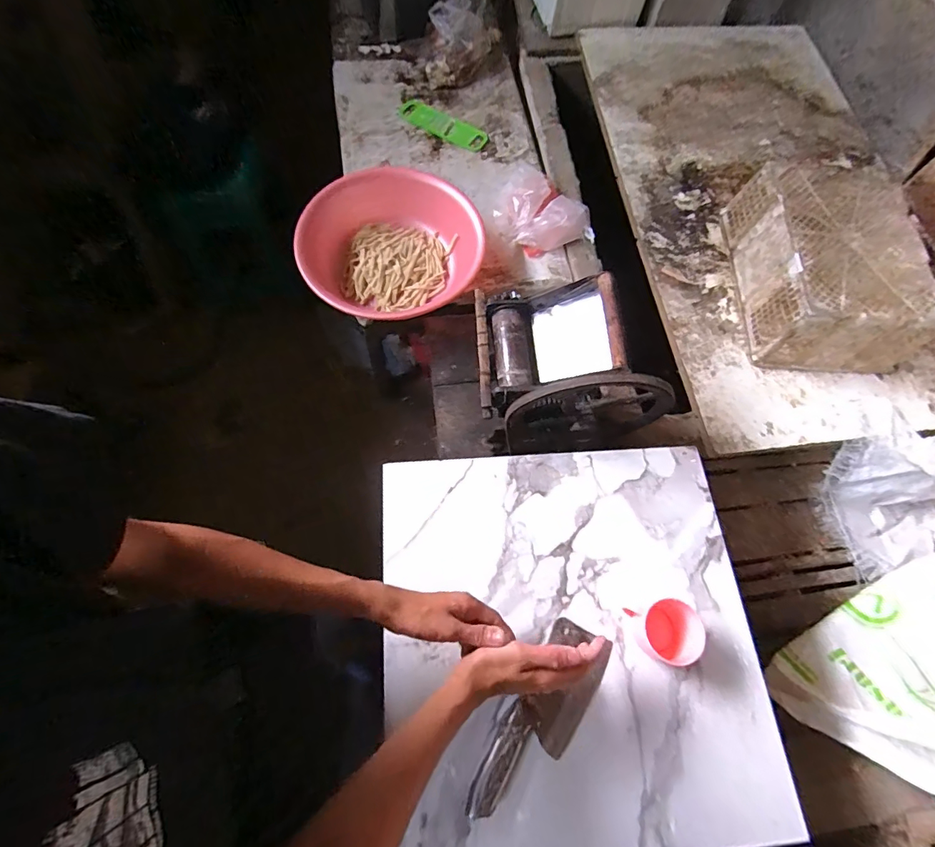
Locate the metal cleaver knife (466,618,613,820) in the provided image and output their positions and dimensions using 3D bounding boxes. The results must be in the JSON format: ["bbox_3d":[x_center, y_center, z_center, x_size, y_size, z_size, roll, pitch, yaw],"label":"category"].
[{"bbox_3d":[0.094,0.371,0.569,0.084,0.016,0.240,38,66,0],"label":"metal cleaver knife"}]

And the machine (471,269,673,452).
[{"bbox_3d":[0.151,-0.097,0.805,0.258,0.284,0.241,0,69,-5],"label":"machine"}]

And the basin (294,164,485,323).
[{"bbox_3d":[-0.179,-0.421,1.094,0.414,0.158,0.408,2,69,-4],"label":"basin"}]

